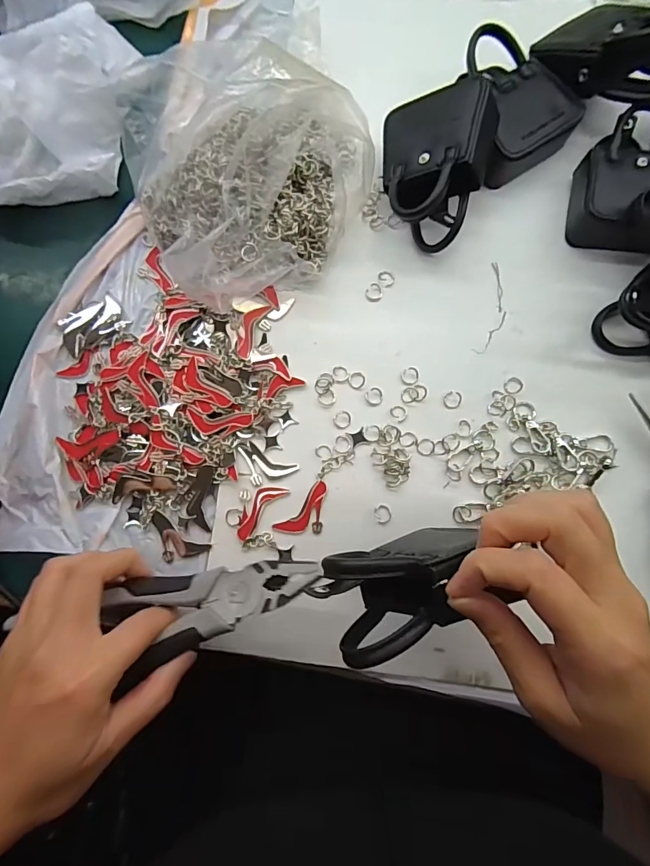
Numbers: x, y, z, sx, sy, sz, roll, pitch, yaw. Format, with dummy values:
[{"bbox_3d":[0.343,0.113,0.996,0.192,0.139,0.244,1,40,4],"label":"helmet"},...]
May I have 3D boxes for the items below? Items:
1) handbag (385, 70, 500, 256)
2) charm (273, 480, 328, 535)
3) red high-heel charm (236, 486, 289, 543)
[{"bbox_3d":[0.084,-0.191,0.316,0.076,0.048,0.102,1,79,35],"label":"handbag"},{"bbox_3d":[-0.011,0.058,0.306,0.047,0.004,0.026,-44,82,-5],"label":"charm"},{"bbox_3d":[-0.051,0.051,0.308,0.025,0.004,0.046,41,84,8],"label":"red high-heel charm"}]

